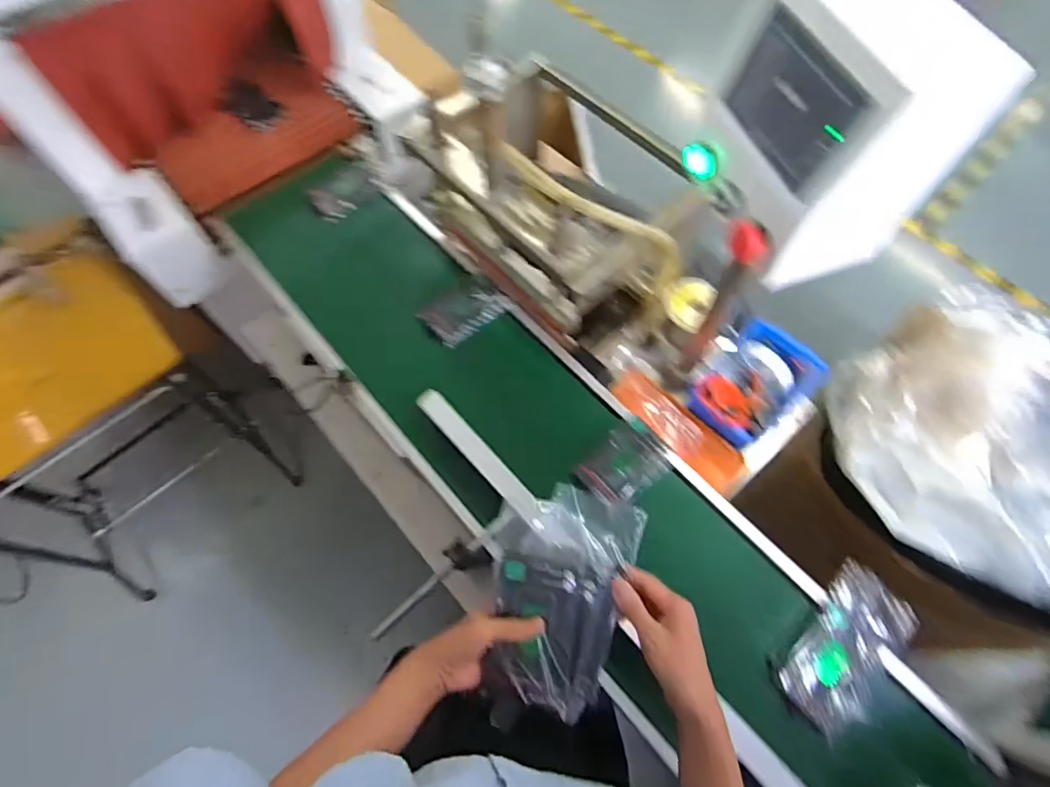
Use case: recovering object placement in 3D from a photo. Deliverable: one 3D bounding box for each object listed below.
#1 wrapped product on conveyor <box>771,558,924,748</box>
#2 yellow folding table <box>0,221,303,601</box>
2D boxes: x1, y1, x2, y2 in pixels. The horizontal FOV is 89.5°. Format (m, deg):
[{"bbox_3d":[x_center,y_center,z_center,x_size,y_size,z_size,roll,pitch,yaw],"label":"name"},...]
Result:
[{"bbox_3d":[0.414,0.332,0.683,0.205,0.032,0.110,-42,71,-16],"label":"wrapped product on conveyor"},{"bbox_3d":[-1.028,0.145,1.231,0.392,0.775,0.673,40,72,17],"label":"yellow folding table"}]

